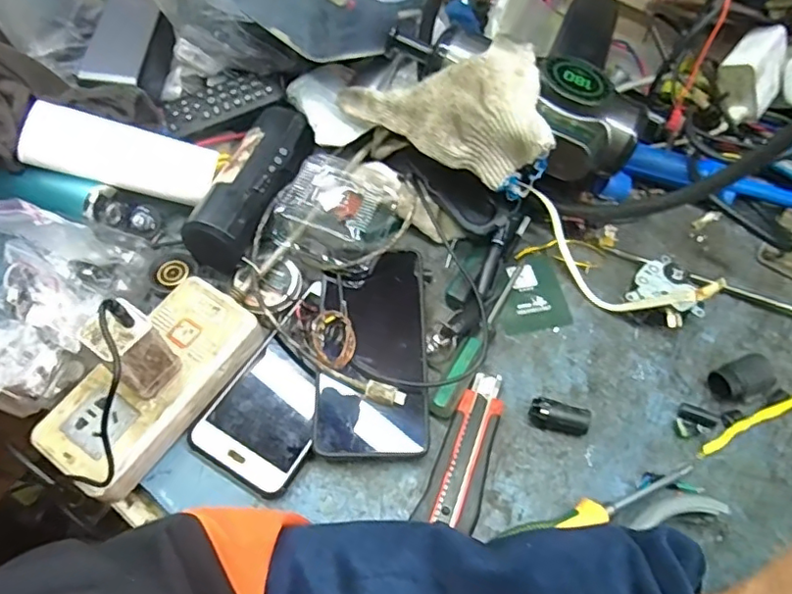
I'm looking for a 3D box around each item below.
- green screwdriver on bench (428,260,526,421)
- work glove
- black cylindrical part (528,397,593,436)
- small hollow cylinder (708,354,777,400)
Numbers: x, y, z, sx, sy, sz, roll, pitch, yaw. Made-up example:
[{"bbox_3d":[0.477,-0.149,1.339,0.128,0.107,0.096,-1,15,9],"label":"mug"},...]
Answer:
[{"bbox_3d":[0.065,0.025,0.423,0.017,0.021,0.144,26,61,15],"label":"green screwdriver on bench"},{"bbox_3d":[0.033,-0.135,0.426,0.142,0.063,0.097,-4,58,-3],"label":"work glove"},{"bbox_3d":[0.112,0.083,0.394,0.039,0.019,0.016,14,59,8],"label":"black cylindrical part"},{"bbox_3d":[0.243,0.058,0.405,0.040,0.022,0.025,-14,59,-10],"label":"small hollow cylinder"}]

